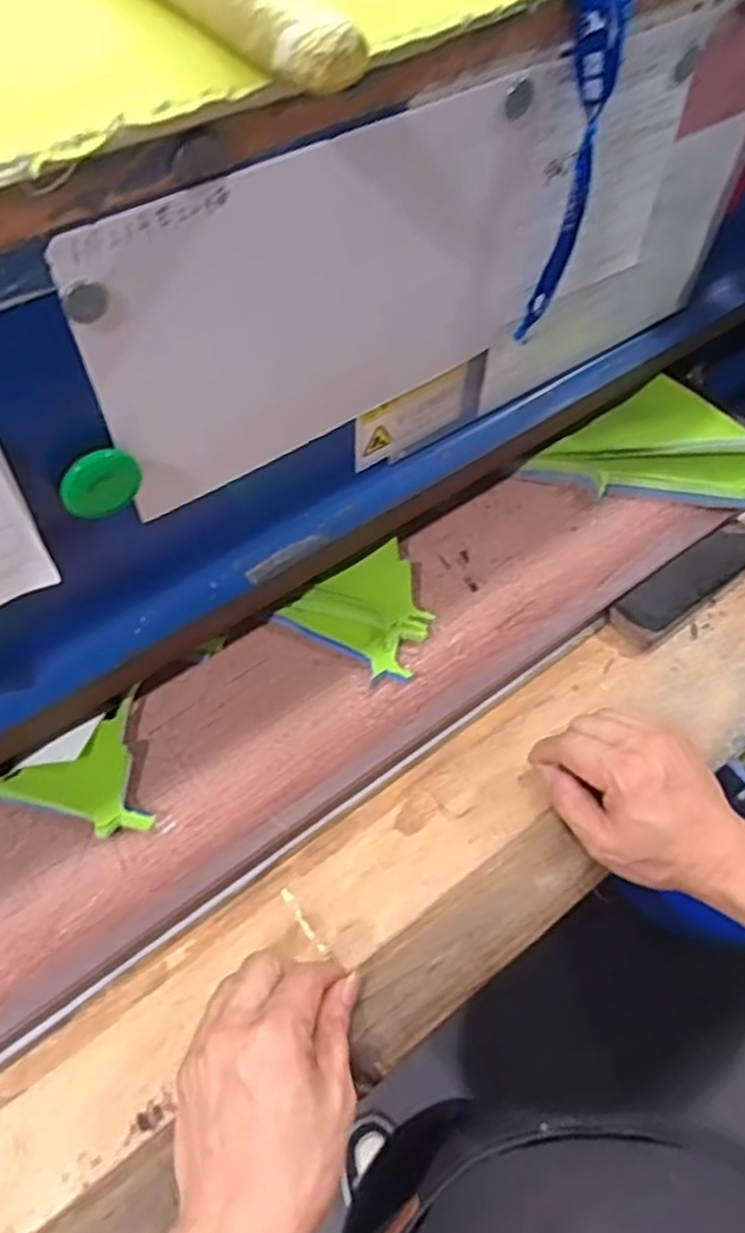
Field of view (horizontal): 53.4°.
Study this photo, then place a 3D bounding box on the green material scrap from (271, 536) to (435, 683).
[{"bbox_3d":[-0.004,0.005,0.531,0.096,0.024,0.089,-28,63,-16],"label":"green material scrap"}]

